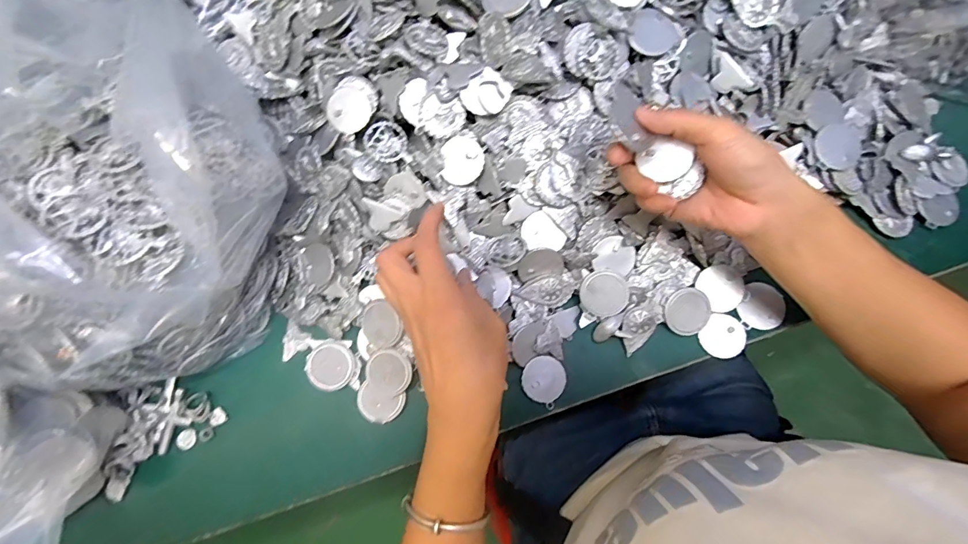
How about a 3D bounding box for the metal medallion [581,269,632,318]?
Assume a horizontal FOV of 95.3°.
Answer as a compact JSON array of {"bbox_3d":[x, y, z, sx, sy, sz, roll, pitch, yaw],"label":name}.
[{"bbox_3d":[0.103,0.018,0.376,0.040,0.005,0.039,0,103,-2],"label":"metal medallion"}]

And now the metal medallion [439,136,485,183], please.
[{"bbox_3d":[-0.017,-0.090,0.358,0.036,0.004,0.036,3,100,15],"label":"metal medallion"}]

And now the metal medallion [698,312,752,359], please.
[{"bbox_3d":[0.206,0.054,0.379,0.035,0.006,0.040,33,80,7],"label":"metal medallion"}]

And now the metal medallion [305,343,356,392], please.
[{"bbox_3d":[-0.130,0.080,0.376,0.038,0.005,0.039,0,78,0],"label":"metal medallion"}]

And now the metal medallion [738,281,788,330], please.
[{"bbox_3d":[0.240,0.028,0.380,0.037,0.006,0.039,-9,78,-2],"label":"metal medallion"}]

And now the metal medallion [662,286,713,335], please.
[{"bbox_3d":[0.174,0.033,0.378,0.040,0.004,0.039,0,95,0],"label":"metal medallion"}]

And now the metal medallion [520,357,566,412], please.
[{"bbox_3d":[0.051,0.090,0.372,0.037,0.004,0.038,1,83,-9],"label":"metal medallion"}]

